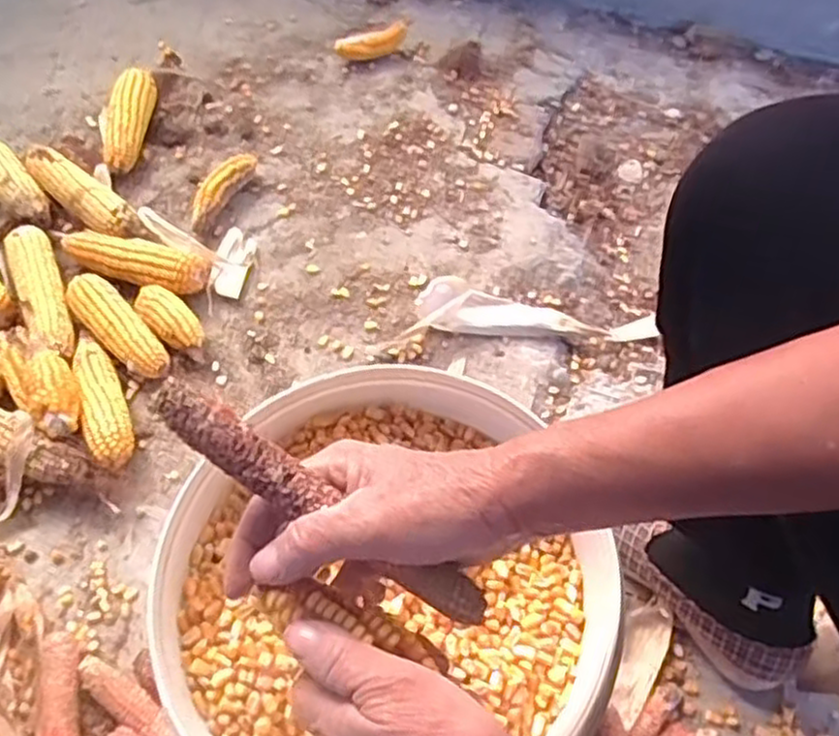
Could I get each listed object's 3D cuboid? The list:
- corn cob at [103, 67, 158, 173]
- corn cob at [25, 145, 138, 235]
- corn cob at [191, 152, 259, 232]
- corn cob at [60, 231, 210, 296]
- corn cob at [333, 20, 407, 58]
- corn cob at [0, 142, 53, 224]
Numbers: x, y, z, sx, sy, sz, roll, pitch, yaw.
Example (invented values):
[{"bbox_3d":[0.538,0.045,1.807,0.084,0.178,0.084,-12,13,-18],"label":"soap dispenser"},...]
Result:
[{"bbox_3d":[-0.352,-0.298,0.891,0.054,0.044,0.143,0,62,3],"label":"corn cob"},{"bbox_3d":[-0.387,-0.197,0.842,0.171,0.048,0.046,36,69,19],"label":"corn cob"},{"bbox_3d":[-0.223,-0.206,0.841,0.030,0.038,0.123,28,67,16],"label":"corn cob"},{"bbox_3d":[-0.306,-0.114,0.792,0.167,0.042,0.051,16,64,11],"label":"corn cob"},{"bbox_3d":[-0.060,-0.419,0.954,0.098,0.033,0.037,-20,63,-8],"label":"corn cob"},{"bbox_3d":[-0.467,-0.208,0.852,0.048,0.051,0.144,-35,66,-15],"label":"corn cob"}]

